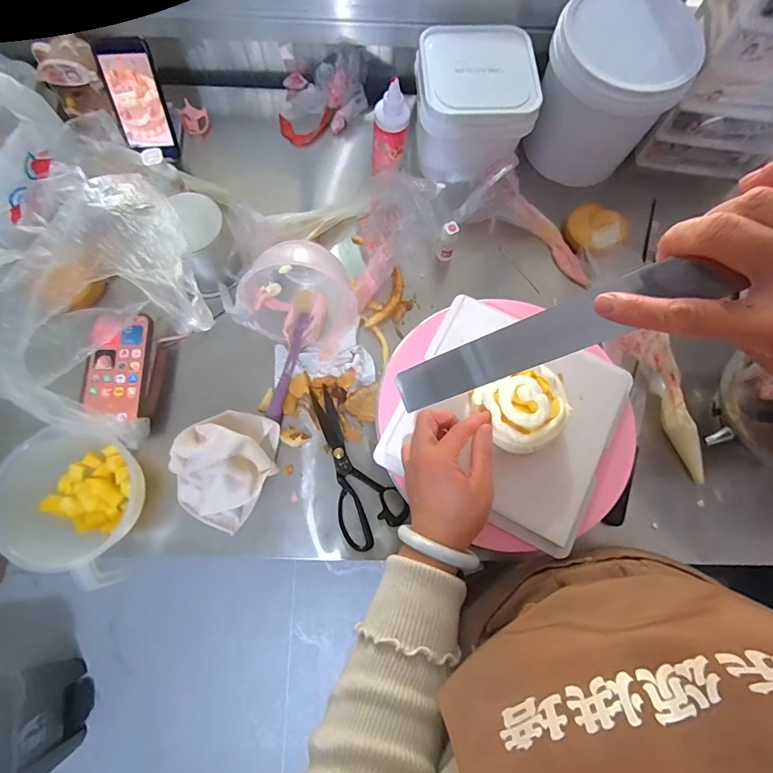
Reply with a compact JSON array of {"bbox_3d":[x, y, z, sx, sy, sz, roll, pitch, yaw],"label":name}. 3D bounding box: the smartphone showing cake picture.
[{"bbox_3d":[-0.368,-0.422,0.664,0.077,0.150,0.015,-6,41,-4],"label":"smartphone showing cake picture"}]

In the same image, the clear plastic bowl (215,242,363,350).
[{"bbox_3d":[-0.131,-0.118,0.611,0.161,0.125,0.129,-26,76,-9],"label":"clear plastic bowl"}]

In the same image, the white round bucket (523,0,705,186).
[{"bbox_3d":[0.336,-0.453,0.679,0.189,0.190,0.186,37,76,9],"label":"white round bucket"}]

